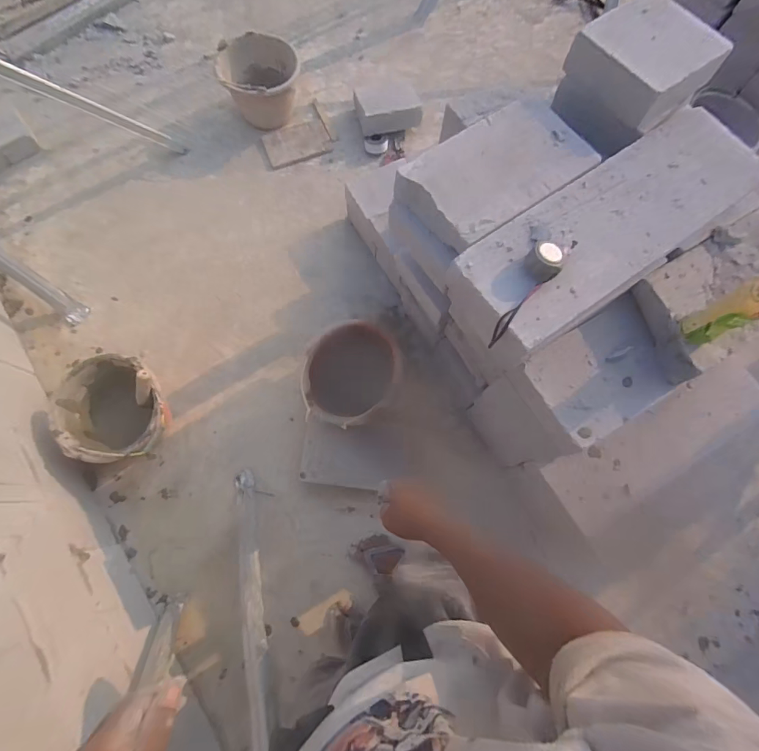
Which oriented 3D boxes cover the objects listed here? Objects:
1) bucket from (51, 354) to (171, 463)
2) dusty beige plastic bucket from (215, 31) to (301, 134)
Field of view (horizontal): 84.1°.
[{"bbox_3d":[-0.714,0.101,1.171,0.267,0.238,0.278,1,73,-2],"label":"bucket"},{"bbox_3d":[-0.425,-1.042,1.509,0.277,0.182,0.227,-7,73,-4],"label":"dusty beige plastic bucket"}]

